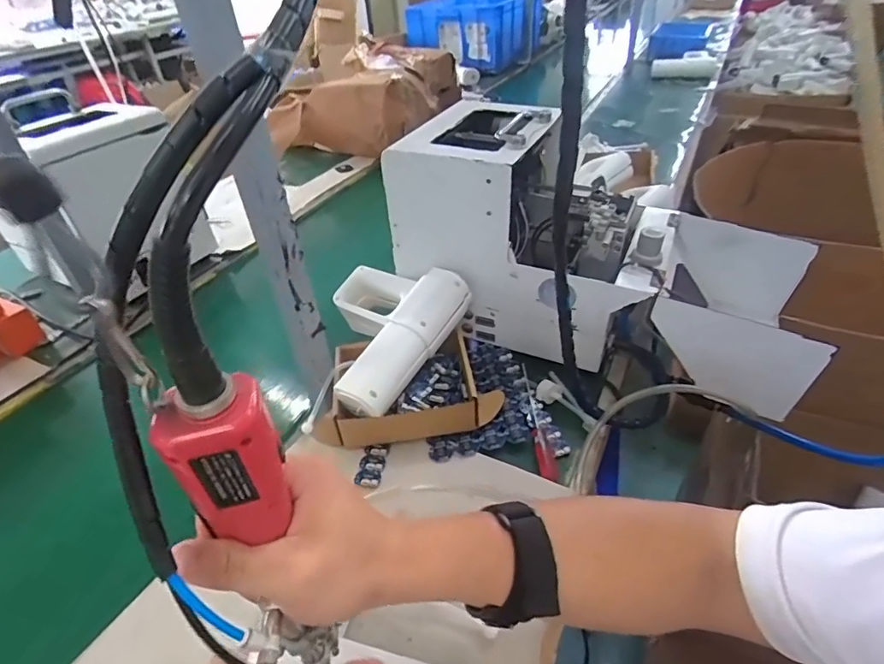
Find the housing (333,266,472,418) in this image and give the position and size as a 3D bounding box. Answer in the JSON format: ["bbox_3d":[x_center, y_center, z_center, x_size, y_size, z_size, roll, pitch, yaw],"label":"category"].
[{"bbox_3d":[-0.084,-0.009,0.631,0.185,0.069,0.221,19,54,27],"label":"housing"}]

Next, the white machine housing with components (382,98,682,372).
[{"bbox_3d":[0.124,-0.140,0.680,0.327,0.264,0.213,14,44,20],"label":"white machine housing with components"}]

